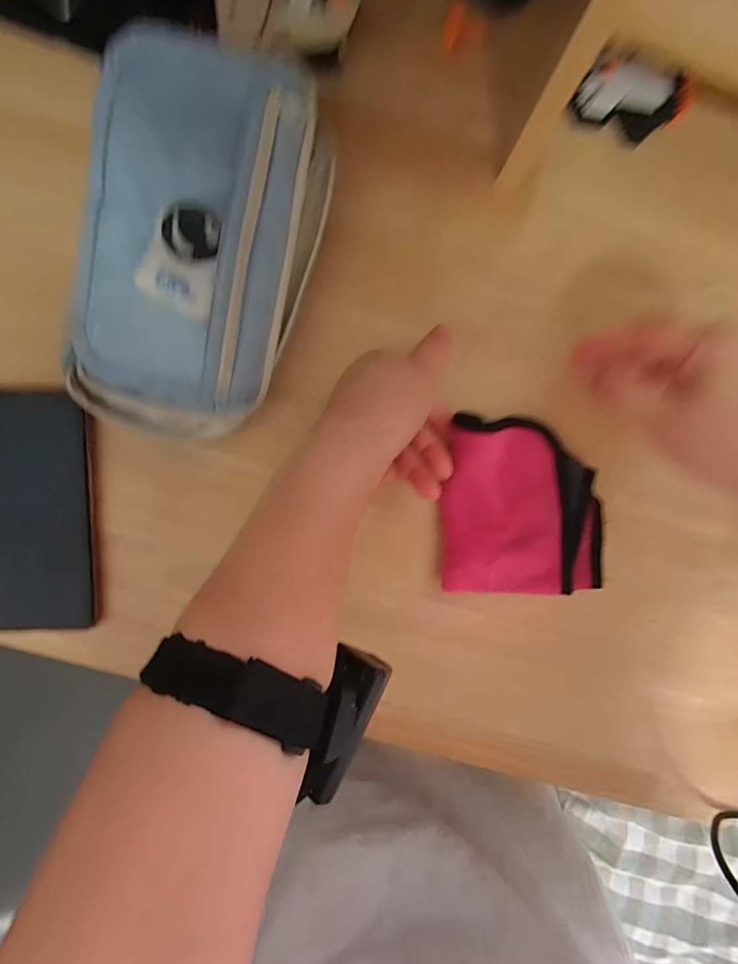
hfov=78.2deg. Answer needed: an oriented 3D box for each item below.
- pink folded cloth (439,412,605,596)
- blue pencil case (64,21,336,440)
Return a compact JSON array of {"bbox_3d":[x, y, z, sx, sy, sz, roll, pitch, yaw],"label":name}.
[{"bbox_3d":[0.109,0.018,0.312,0.115,0.012,0.117,3,93,-4],"label":"pink folded cloth"},{"bbox_3d":[-0.097,-0.136,0.276,0.125,0.059,0.216,14,92,-4],"label":"blue pencil case"}]

